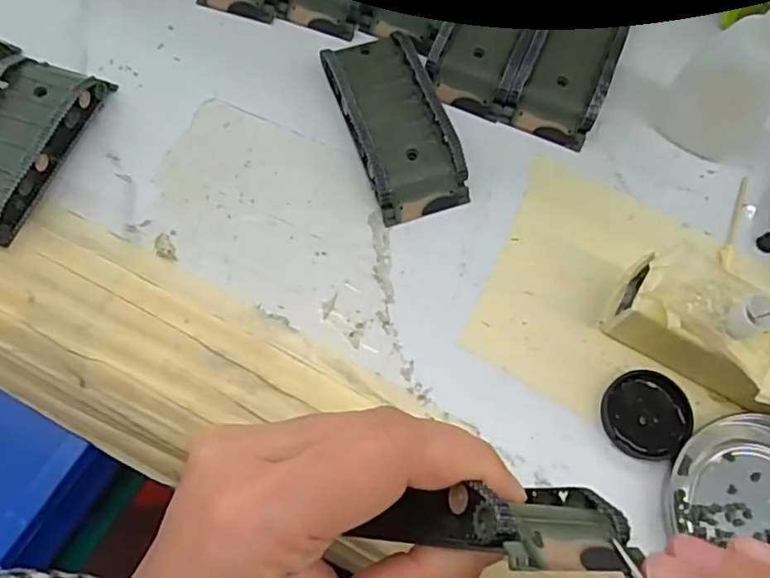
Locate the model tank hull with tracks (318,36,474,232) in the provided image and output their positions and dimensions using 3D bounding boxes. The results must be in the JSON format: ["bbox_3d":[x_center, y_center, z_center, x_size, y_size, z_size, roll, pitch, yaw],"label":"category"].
[{"bbox_3d":[0.004,-0.080,0.290,0.045,0.020,0.093,-18,72,-9],"label":"model tank hull with tracks"}]

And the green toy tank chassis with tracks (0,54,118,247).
[{"bbox_3d":[-0.168,-0.068,0.273,0.044,0.023,0.093,18,70,4],"label":"green toy tank chassis with tracks"}]

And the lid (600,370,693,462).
[{"bbox_3d":[0.109,0.052,0.252,0.035,0.007,0.035,1,70,-3],"label":"lid"}]

